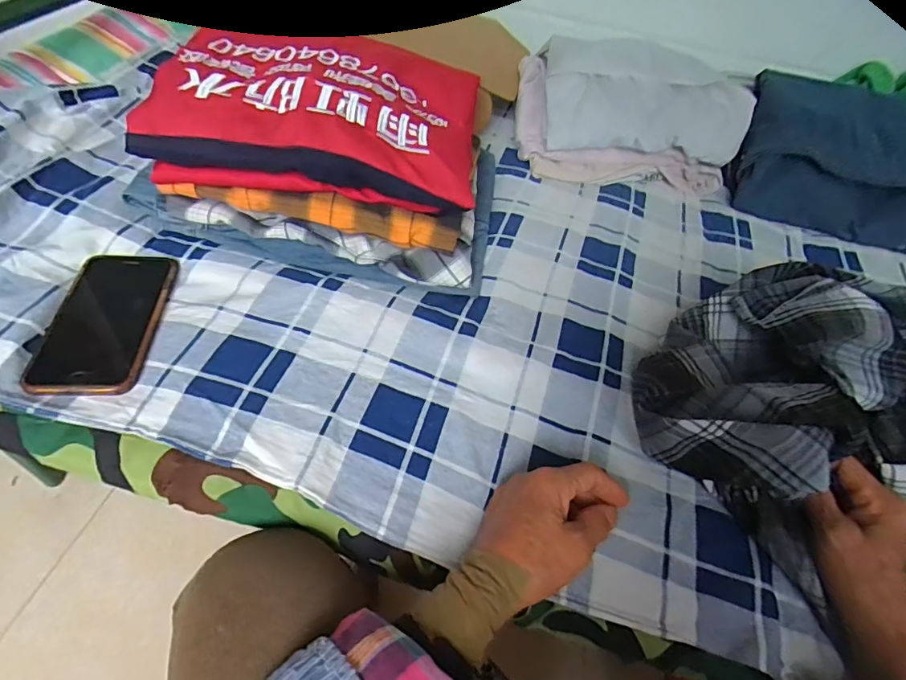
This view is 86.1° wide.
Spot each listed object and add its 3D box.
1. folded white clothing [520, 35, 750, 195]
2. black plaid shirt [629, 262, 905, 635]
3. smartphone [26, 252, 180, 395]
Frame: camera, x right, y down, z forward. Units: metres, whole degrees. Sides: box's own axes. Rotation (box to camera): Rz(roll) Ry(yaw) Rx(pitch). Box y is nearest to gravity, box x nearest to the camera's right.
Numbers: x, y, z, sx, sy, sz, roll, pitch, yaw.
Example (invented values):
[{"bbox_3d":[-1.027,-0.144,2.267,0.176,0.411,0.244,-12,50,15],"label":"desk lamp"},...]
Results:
[{"bbox_3d":[0.260,-0.334,0.717,0.337,0.134,0.194,1,52,-10],"label":"folded white clothing"},{"bbox_3d":[0.400,0.059,0.426,0.377,0.120,0.379,37,58,24],"label":"black plaid shirt"},{"bbox_3d":[-0.310,-0.020,0.436,0.084,0.009,0.160,-1,51,-10],"label":"smartphone"}]

